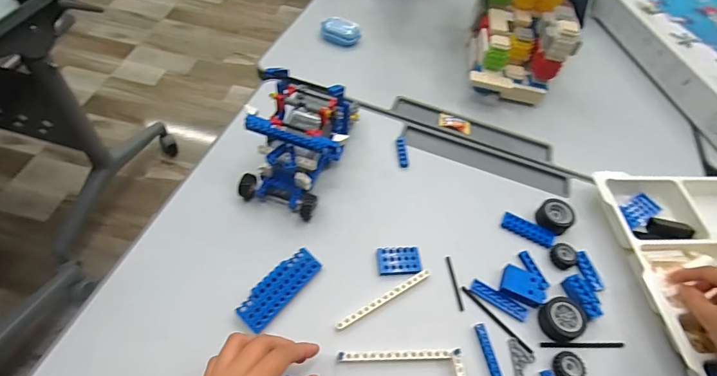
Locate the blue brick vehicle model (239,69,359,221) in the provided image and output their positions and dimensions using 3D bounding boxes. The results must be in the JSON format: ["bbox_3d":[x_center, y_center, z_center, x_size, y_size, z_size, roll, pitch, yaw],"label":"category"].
[{"bbox_3d":[-0.067,-0.067,0.468,0.113,0.115,0.171,11,55,1],"label":"blue brick vehicle model"}]

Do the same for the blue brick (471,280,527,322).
[{"bbox_3d":[0.153,0.122,0.429,0.063,0.005,0.016,29,58,15],"label":"blue brick"}]

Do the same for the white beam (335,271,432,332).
[{"bbox_3d":[0.027,0.116,0.416,0.116,0.009,0.009,-26,61,-20],"label":"white beam"}]

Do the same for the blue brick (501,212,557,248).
[{"bbox_3d":[0.209,0.049,0.483,0.063,0.004,0.026,26,58,13],"label":"blue brick"}]

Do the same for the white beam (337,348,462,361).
[{"bbox_3d":[0.039,0.163,0.382,0.117,0.013,0.009,0,56,-4],"label":"white beam"}]

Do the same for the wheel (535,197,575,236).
[{"bbox_3d":[0.245,0.033,0.489,0.039,0.016,0.045,35,60,19],"label":"wheel"}]

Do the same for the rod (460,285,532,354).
[{"bbox_3d":[0.146,0.138,0.417,0.008,0.004,0.089,-34,64,-24],"label":"rod"}]

